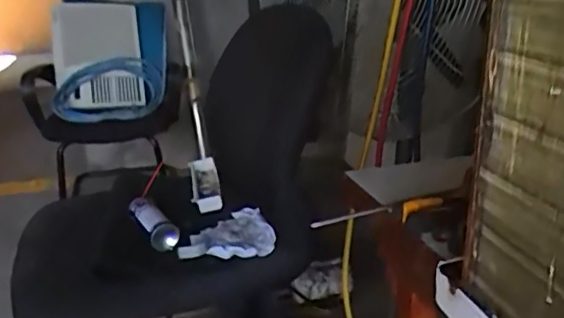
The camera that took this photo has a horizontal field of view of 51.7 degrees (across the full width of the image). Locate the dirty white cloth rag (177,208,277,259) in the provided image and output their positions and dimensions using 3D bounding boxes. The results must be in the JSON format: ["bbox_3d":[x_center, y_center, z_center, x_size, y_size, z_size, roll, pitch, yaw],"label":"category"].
[{"bbox_3d":[-0.102,0.137,1.070,0.167,0.034,0.142,-5,21,-7],"label":"dirty white cloth rag"}]

